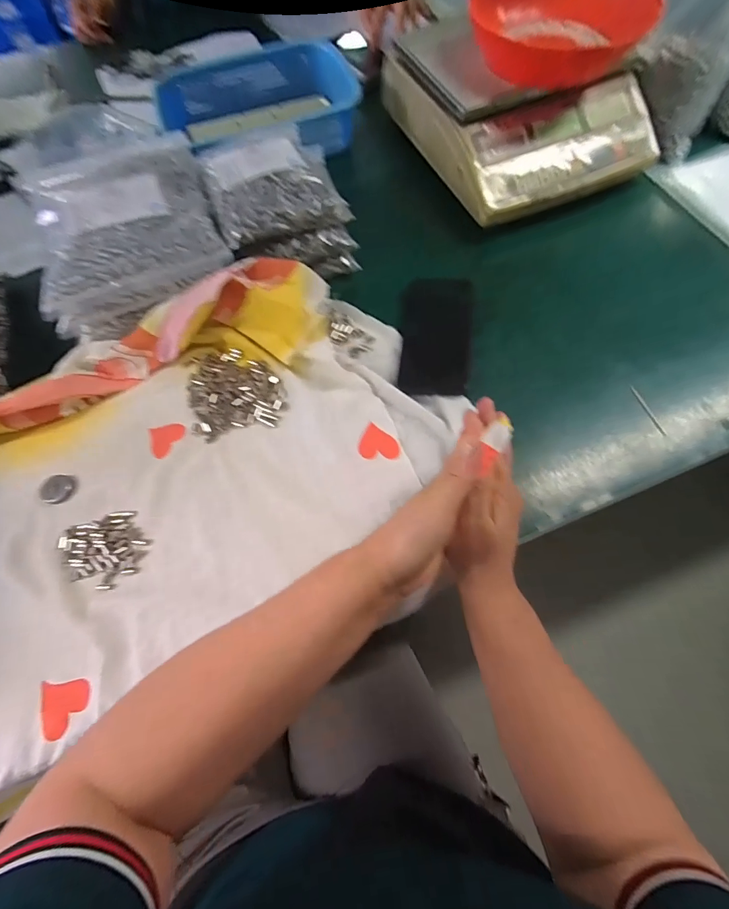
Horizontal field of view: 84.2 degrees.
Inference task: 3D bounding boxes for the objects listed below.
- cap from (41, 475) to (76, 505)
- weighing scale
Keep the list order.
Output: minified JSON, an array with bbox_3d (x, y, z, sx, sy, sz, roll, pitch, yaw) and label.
[{"bbox_3d":[-0.314,0.035,0.412,0.032,0.004,0.031,20,69,11],"label":"cap"},{"bbox_3d":[0.207,-0.477,0.543,0.258,0.085,0.316,-23,67,-6],"label":"weighing scale"}]

